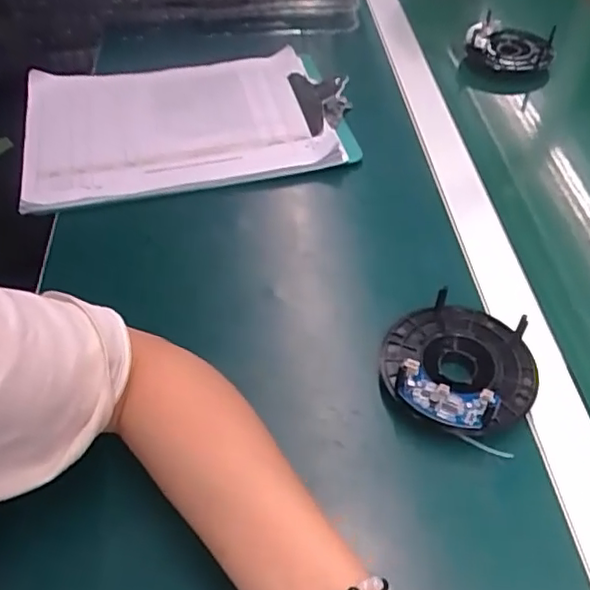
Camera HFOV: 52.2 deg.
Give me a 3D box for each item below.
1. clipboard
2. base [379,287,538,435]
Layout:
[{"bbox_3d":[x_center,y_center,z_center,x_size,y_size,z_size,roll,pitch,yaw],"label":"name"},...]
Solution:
[{"bbox_3d":[-0.105,-0.175,0.599,0.307,0.020,0.198,-11,51,-9],"label":"clipboard"},{"bbox_3d":[0.109,0.046,0.402,0.098,0.029,0.100,0,51,0],"label":"base"}]

